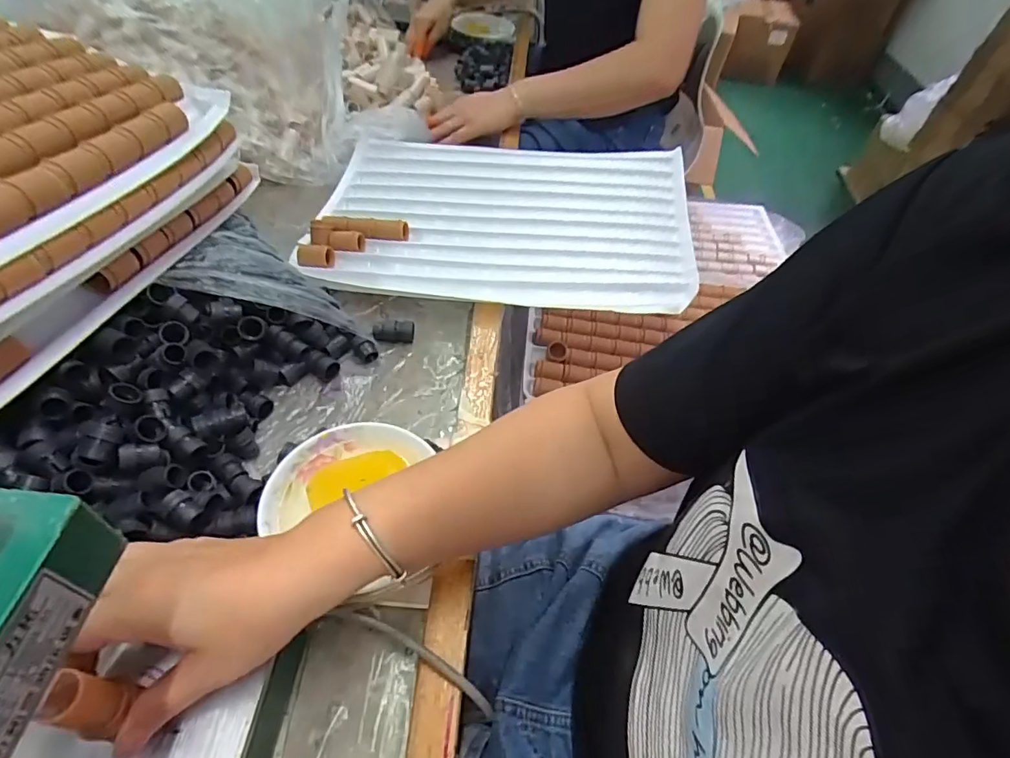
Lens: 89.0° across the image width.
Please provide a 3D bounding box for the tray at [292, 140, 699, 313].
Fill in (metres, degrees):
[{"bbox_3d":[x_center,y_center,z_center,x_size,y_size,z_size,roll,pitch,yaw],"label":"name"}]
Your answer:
[{"bbox_3d":[0.000,-0.200,0.622,0.429,0.020,0.311,5,51,6],"label":"tray"}]

